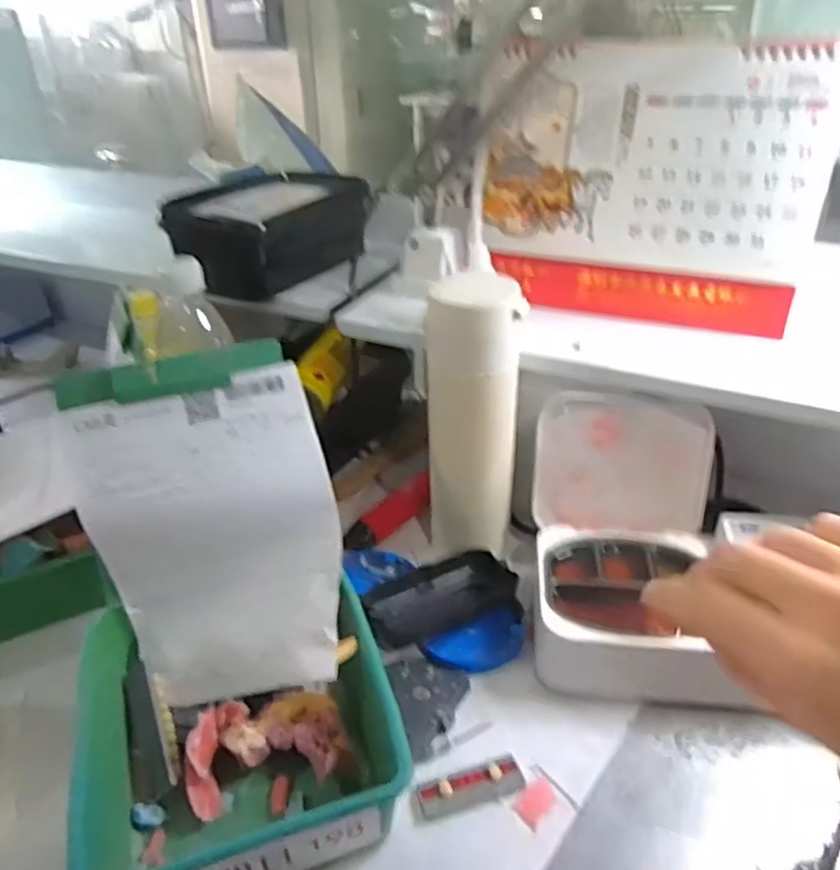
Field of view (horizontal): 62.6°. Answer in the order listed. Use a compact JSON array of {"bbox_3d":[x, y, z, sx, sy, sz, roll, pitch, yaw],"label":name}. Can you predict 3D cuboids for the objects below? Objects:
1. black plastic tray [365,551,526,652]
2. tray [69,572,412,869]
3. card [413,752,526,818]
[{"bbox_3d":[0.015,0.117,0.501,0.110,0.032,0.058,-9,34,-12],"label":"black plastic tray"},{"bbox_3d":[-0.101,0.166,0.399,0.158,0.068,0.177,-12,34,-16],"label":"tray"},{"bbox_3d":[0.029,0.202,0.394,0.063,0.007,0.019,-12,34,-16],"label":"card"}]

